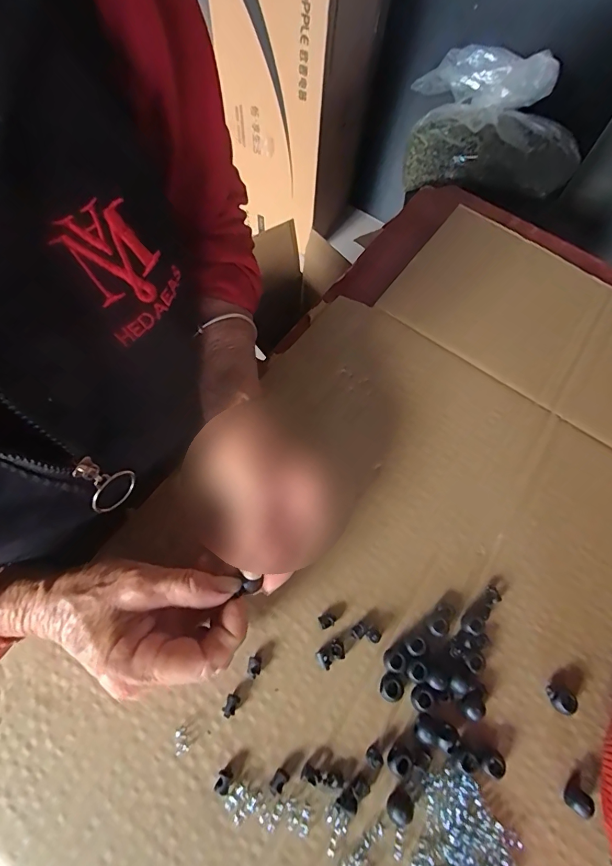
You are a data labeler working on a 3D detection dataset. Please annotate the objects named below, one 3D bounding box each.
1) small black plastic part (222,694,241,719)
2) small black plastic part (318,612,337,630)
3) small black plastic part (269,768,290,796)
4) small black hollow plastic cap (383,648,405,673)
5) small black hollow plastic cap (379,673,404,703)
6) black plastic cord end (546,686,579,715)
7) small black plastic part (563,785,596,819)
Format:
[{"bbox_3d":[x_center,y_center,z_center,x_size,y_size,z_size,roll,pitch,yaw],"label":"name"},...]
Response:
[{"bbox_3d":[-0.048,0.175,0.263,0.009,0.008,0.013,26,66,10],"label":"small black plastic part"},{"bbox_3d":[0.015,0.131,0.288,0.011,0.006,0.010,-22,67,-13],"label":"small black plastic part"},{"bbox_3d":[-0.017,0.212,0.249,0.009,0.006,0.014,32,67,12],"label":"small black plastic part"},{"bbox_3d":[0.059,0.154,0.278,0.014,0.008,0.013,1,64,-2],"label":"small black hollow plastic cap"},{"bbox_3d":[0.057,0.168,0.271,0.014,0.011,0.015,23,65,8],"label":"small black hollow plastic cap"},{"bbox_3d":[0.169,0.177,0.272,0.014,0.014,0.015,1,64,-2],"label":"black plastic cord end"},{"bbox_3d":[0.166,0.224,0.249,0.012,0.015,0.012,1,64,-2],"label":"small black plastic part"}]

